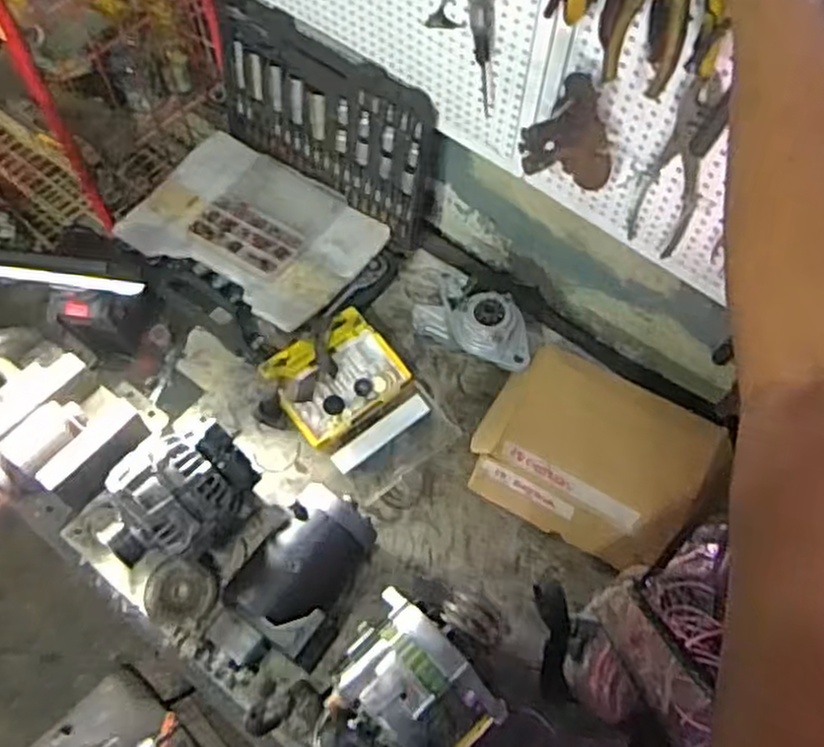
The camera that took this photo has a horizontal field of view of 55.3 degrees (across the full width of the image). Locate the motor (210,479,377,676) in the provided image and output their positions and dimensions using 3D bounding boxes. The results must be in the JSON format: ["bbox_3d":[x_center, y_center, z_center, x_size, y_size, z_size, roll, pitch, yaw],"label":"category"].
[{"bbox_3d":[-0.141,0.261,0.988,0.122,0.125,0.225,23,65,10],"label":"motor"}]

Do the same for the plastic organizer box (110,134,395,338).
[{"bbox_3d":[-0.251,-0.234,1.251,0.380,0.043,0.271,31,67,14],"label":"plastic organizer box"}]

